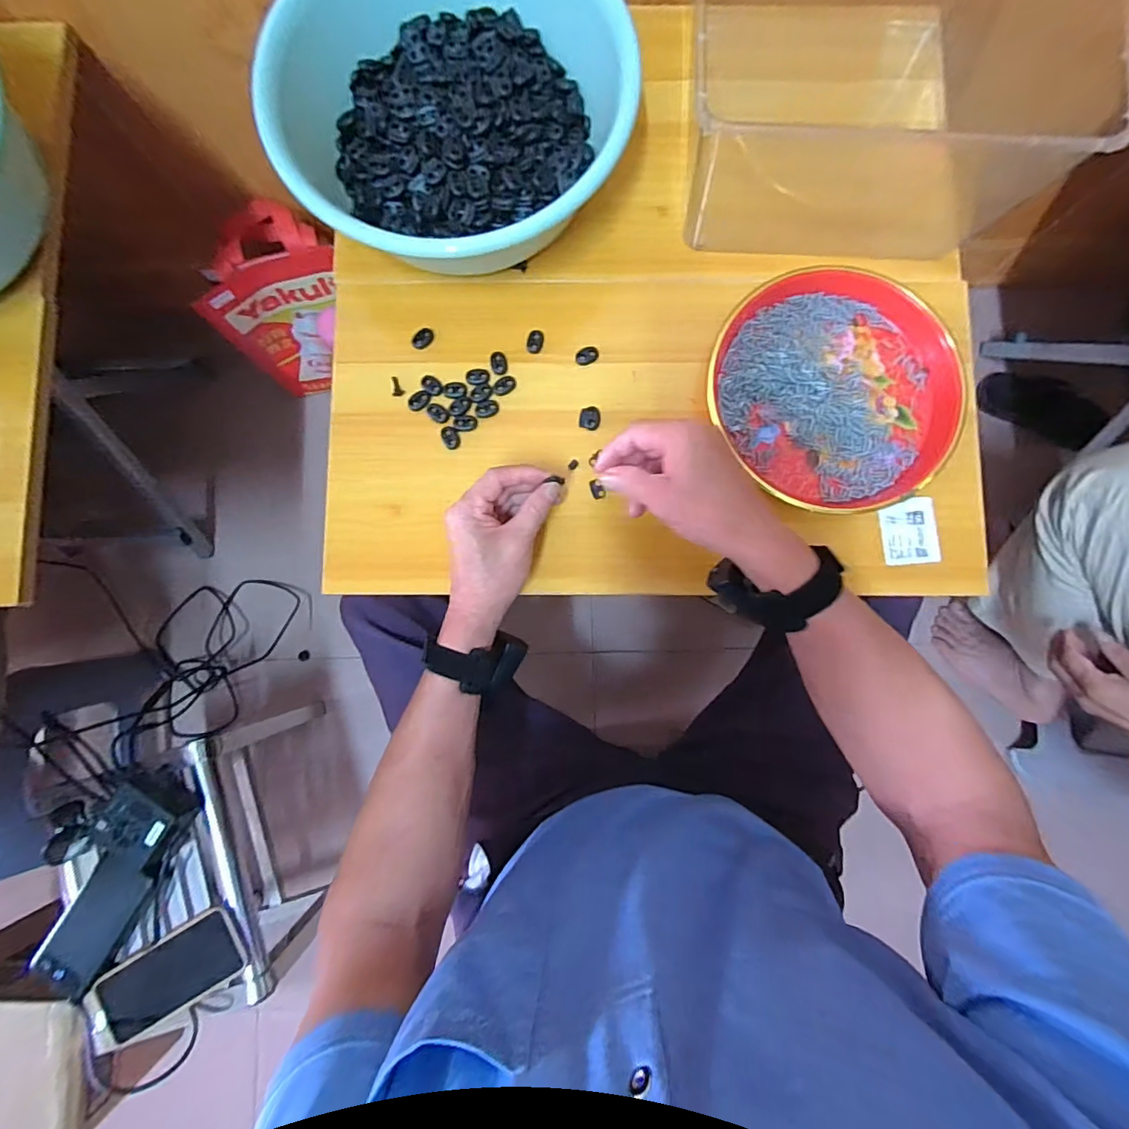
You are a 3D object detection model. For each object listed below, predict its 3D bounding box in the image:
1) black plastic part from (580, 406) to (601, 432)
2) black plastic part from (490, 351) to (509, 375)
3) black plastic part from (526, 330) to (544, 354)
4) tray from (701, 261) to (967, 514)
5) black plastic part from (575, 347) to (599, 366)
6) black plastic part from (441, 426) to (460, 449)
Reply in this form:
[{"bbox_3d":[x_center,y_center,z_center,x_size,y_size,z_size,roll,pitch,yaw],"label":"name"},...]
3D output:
[{"bbox_3d":[0.024,-0.139,0.488,0.019,0.004,0.022,10,85,1],"label":"black plastic part"},{"bbox_3d":[-0.062,-0.192,0.491,0.015,0.004,0.024,-12,85,-1],"label":"black plastic part"},{"bbox_3d":[-0.028,-0.213,0.494,0.015,0.004,0.022,13,85,2],"label":"black plastic part"},{"bbox_3d":[0.252,-0.164,0.476,0.222,0.029,0.218,0,85,1],"label":"tray"},{"bbox_3d":[0.022,-0.199,0.493,0.023,0.010,0.013,-19,85,-1],"label":"black plastic part"},{"bbox_3d":[-0.106,-0.119,0.483,0.014,0.004,0.023,-22,85,-2],"label":"black plastic part"}]

